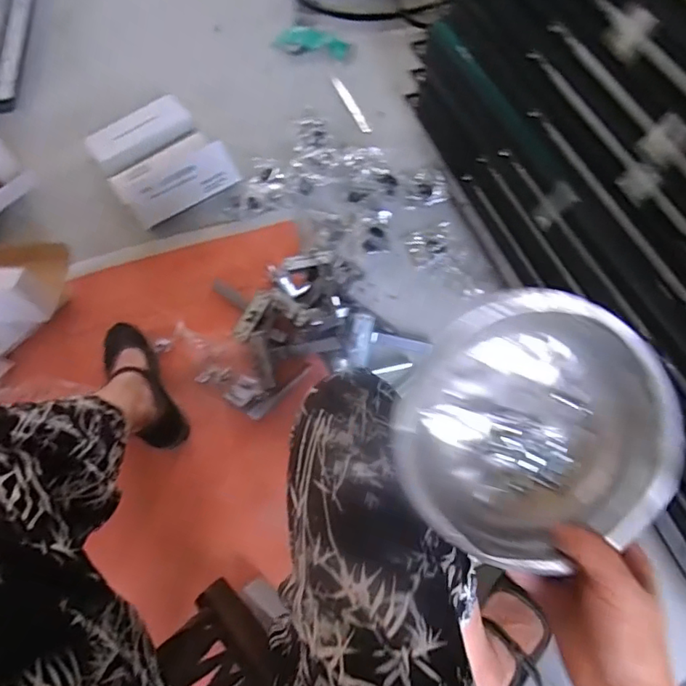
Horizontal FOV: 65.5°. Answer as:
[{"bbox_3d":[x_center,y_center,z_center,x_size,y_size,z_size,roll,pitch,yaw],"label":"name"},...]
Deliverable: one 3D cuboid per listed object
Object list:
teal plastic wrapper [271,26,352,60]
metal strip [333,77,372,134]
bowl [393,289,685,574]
[{"bbox_3d":[-0.073,-0.769,1.359,0.184,0.017,0.088,12,63,7],"label":"teal plastic wrapper"},{"bbox_3d":[0.019,-0.563,1.263,0.025,0.006,0.203,-15,62,-19],"label":"metal strip"},{"bbox_3d":[0.134,0.062,0.387,0.190,0.060,0.187,-17,88,3],"label":"bowl"}]

